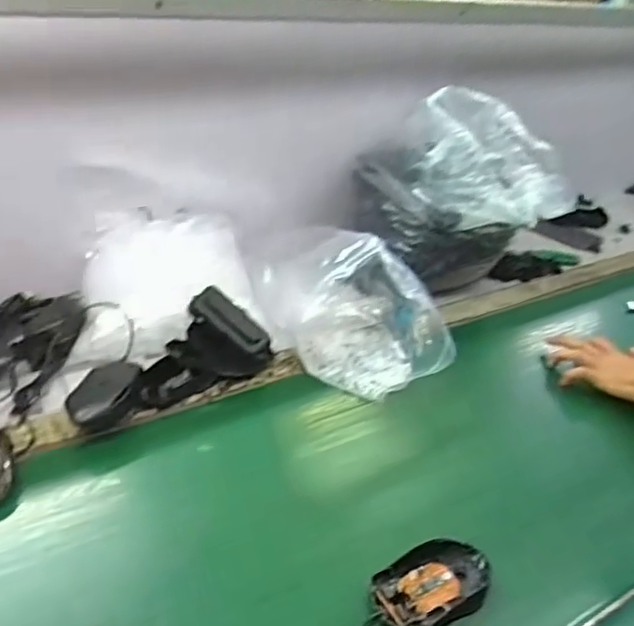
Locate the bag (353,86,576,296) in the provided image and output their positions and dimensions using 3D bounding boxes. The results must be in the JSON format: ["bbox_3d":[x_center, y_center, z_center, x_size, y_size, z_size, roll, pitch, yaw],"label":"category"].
[{"bbox_3d":[0.226,-0.183,0.921,0.265,0.230,0.174,-8,34,-18],"label":"bag"}]

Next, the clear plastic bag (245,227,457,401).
[{"bbox_3d":[0.046,-0.017,0.782,0.177,0.171,0.228,-12,35,-24],"label":"clear plastic bag"}]

